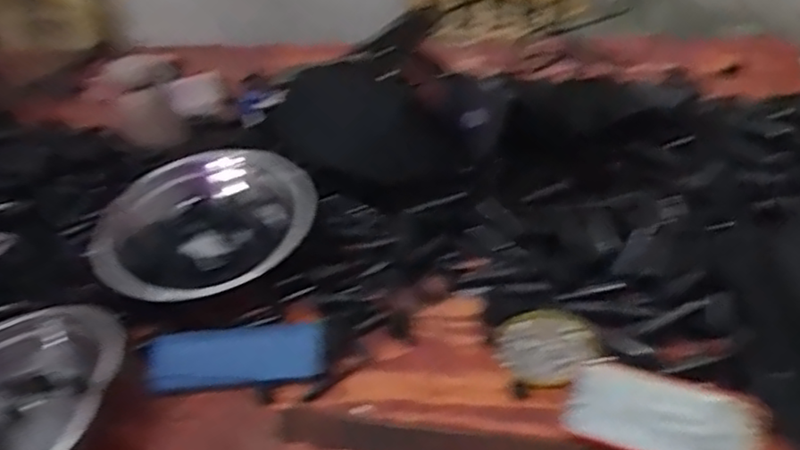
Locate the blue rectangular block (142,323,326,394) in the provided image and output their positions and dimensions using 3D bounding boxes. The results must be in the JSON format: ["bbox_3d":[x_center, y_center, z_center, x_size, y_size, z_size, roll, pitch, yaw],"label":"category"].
[{"bbox_3d":[-0.160,0.129,0.679,0.172,0.022,0.062,-5,39,3],"label":"blue rectangular block"}]

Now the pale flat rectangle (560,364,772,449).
[{"bbox_3d":[0.218,0.158,0.581,0.150,0.012,0.083,12,43,22],"label":"pale flat rectangle"}]

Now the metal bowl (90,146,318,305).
[{"bbox_3d":[-0.217,0.009,0.780,0.237,0.076,0.237,-5,39,4],"label":"metal bowl"}]

